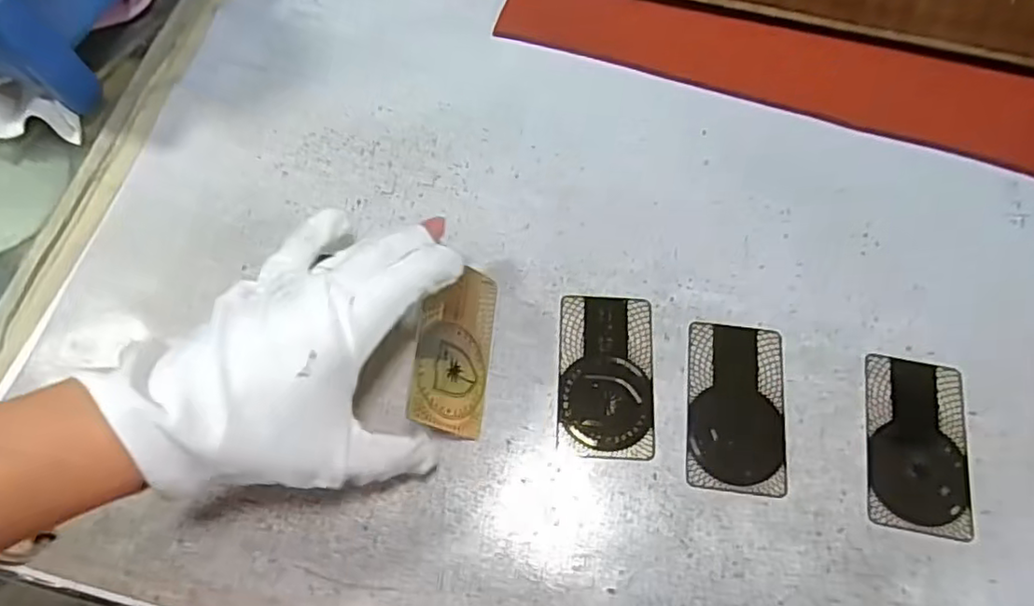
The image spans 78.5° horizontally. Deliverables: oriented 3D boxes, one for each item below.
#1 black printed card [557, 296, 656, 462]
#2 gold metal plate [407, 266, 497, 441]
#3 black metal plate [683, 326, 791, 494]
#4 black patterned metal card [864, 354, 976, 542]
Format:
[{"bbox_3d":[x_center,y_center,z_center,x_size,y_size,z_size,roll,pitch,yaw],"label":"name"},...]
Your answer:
[{"bbox_3d":[0.046,0.036,0.327,0.048,0.004,0.085,3,67,1],"label":"black printed card"},{"bbox_3d":[-0.030,0.021,0.315,0.004,0.048,0.084,-13,60,38],"label":"gold metal plate"},{"bbox_3d":[0.112,0.051,0.321,0.049,0.004,0.086,6,67,2],"label":"black metal plate"},{"bbox_3d":[0.200,0.070,0.316,0.049,0.004,0.086,10,68,4],"label":"black patterned metal card"}]

